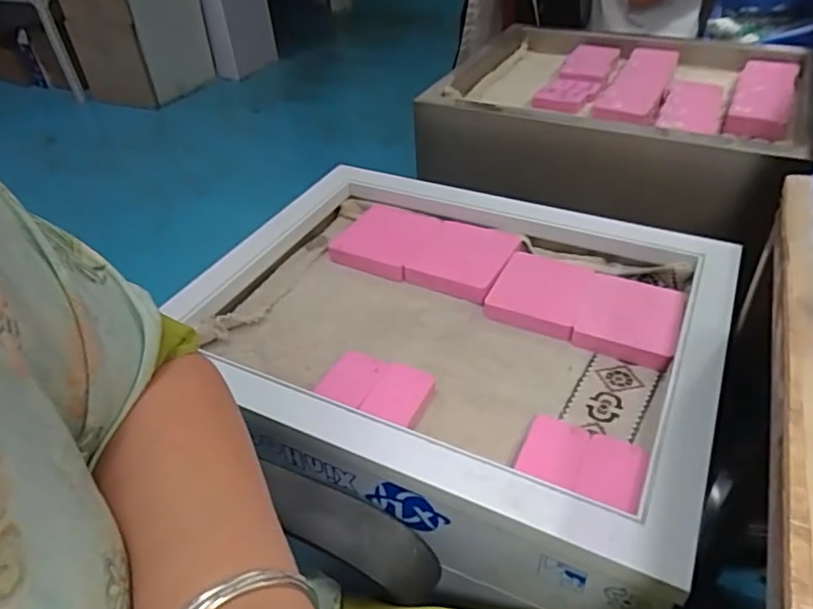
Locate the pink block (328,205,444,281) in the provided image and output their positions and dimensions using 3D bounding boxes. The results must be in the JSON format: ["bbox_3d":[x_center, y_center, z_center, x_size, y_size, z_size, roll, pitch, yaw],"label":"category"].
[{"bbox_3d":[-0.030,-0.082,0.724,0.112,0.022,0.117,12,42,19],"label":"pink block"}]

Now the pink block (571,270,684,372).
[{"bbox_3d":[0.226,0.011,0.596,0.089,0.024,0.113,15,43,22],"label":"pink block"}]

